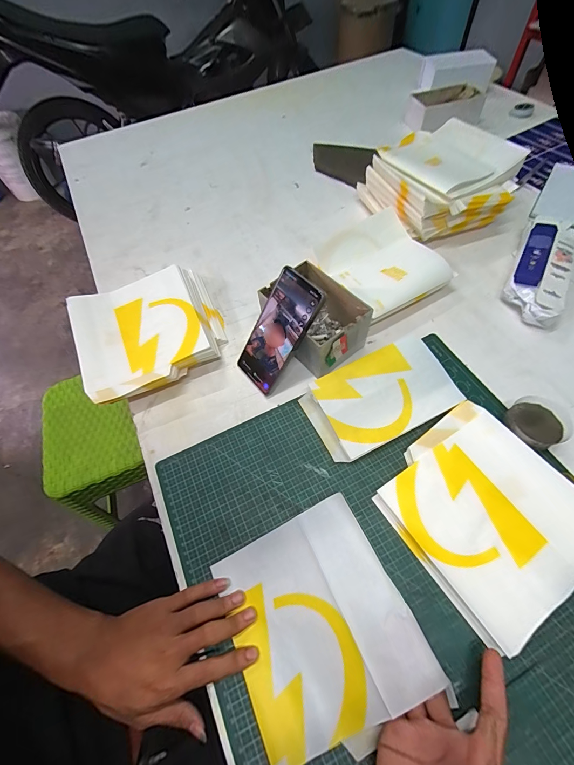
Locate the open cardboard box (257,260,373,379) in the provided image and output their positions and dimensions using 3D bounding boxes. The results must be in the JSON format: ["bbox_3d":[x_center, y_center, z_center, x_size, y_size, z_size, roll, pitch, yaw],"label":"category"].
[{"bbox_3d":[0.038,-0.089,0.469,0.101,0.080,0.132,-36,63,-17],"label":"open cardboard box"}]

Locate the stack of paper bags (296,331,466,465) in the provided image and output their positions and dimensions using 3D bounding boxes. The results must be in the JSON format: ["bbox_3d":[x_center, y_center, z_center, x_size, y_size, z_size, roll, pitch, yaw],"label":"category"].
[{"bbox_3d":[0.123,0.019,0.427,0.186,0.033,0.113,-23,60,-9],"label":"stack of paper bags"}]

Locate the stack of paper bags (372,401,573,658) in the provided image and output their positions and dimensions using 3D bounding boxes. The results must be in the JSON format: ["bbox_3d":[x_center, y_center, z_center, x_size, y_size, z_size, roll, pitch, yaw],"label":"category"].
[{"bbox_3d":[0.217,0.140,0.357,0.181,0.024,0.190,-33,62,-15],"label":"stack of paper bags"}]

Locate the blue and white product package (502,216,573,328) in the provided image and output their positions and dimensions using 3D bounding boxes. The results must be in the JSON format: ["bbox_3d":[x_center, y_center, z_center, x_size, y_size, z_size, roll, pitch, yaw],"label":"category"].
[{"bbox_3d":[0.409,-0.189,0.522,0.083,0.041,0.239,23,64,17],"label":"blue and white product package"}]

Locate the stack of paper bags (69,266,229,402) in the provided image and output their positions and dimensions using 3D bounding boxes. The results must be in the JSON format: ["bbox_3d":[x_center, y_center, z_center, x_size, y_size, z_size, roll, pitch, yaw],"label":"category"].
[{"bbox_3d":[-0.207,-0.082,0.499,0.208,0.061,0.211,-24,61,-10],"label":"stack of paper bags"}]

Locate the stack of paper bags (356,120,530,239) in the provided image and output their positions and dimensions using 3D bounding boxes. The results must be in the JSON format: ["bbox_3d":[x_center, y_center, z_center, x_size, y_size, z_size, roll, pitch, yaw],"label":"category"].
[{"bbox_3d":[0.289,-0.371,0.602,0.233,0.101,0.215,-21,60,-8],"label":"stack of paper bags"}]

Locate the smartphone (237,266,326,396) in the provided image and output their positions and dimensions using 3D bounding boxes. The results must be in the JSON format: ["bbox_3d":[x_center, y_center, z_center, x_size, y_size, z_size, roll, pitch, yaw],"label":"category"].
[{"bbox_3d":[-0.014,-0.063,0.432,0.012,0.163,0.072,-8,48,-49],"label":"smartphone"}]

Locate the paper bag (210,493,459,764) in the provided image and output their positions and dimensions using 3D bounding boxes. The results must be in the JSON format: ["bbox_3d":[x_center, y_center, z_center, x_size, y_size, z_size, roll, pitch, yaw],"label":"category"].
[{"bbox_3d":[0.029,0.226,0.310,0.158,0.016,0.174,-32,61,6],"label":"paper bag"}]

